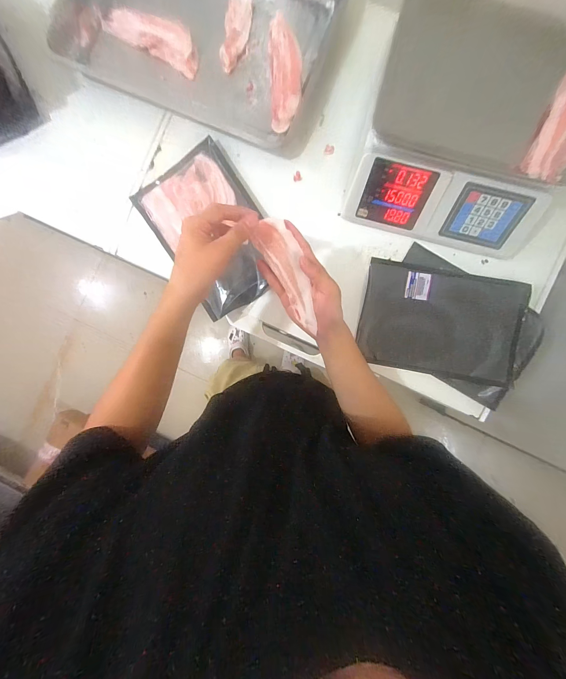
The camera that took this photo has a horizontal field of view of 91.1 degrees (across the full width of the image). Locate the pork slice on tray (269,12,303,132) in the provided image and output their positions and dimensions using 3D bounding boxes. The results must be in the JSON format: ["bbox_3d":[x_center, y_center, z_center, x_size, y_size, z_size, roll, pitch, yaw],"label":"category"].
[{"bbox_3d":[0.006,-0.499,0.527,0.059,0.027,0.190,-2,93,3],"label":"pork slice on tray"}]

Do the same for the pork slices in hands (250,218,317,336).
[{"bbox_3d":[0.011,-0.089,0.400,0.050,0.014,0.164,-25,111,4],"label":"pork slices in hands"}]

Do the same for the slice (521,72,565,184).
[{"bbox_3d":[0.435,-0.332,0.426,0.061,0.025,0.184,25,90,2],"label":"slice"}]

